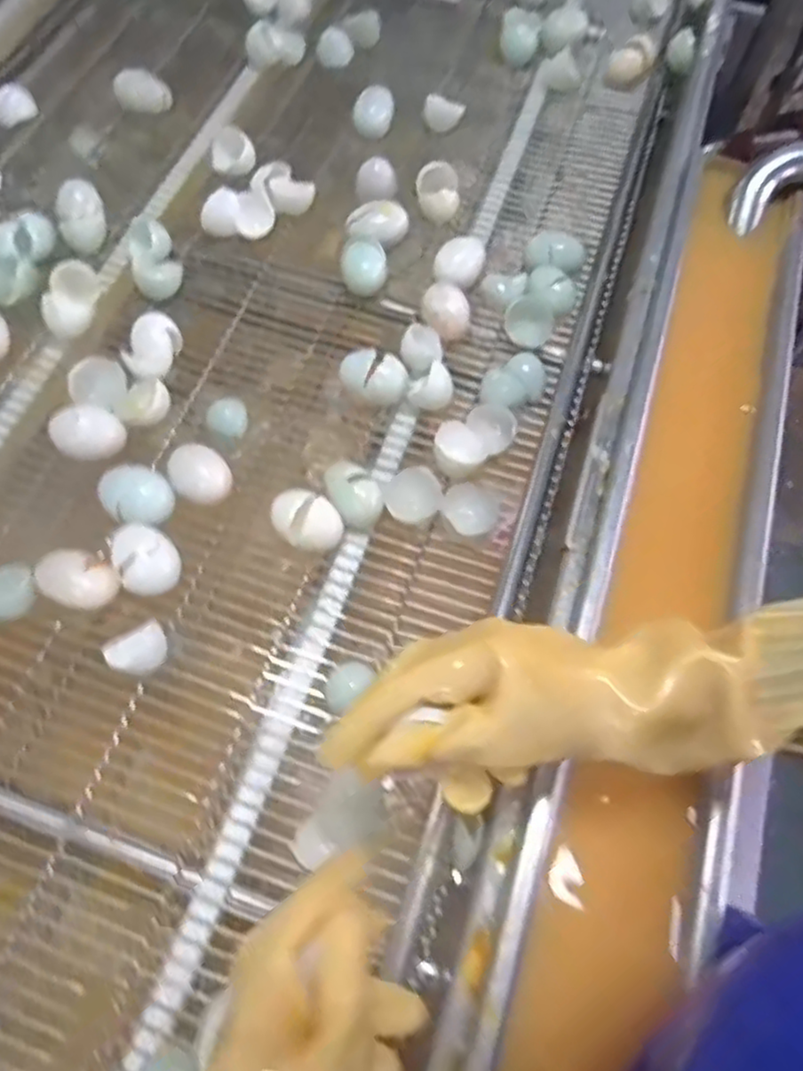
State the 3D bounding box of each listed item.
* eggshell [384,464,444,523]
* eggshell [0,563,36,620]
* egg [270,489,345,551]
[{"bbox_3d":[0.010,-0.030,0.586,0.045,0.027,0.042,0,66,0],"label":"eggshell"},{"bbox_3d":[-0.301,0.045,0.544,0.042,0.025,0.045,0,66,0],"label":"eggshell"},{"bbox_3d":[-0.077,-0.012,0.574,0.062,0.040,0.045,26,69,11],"label":"egg"}]

